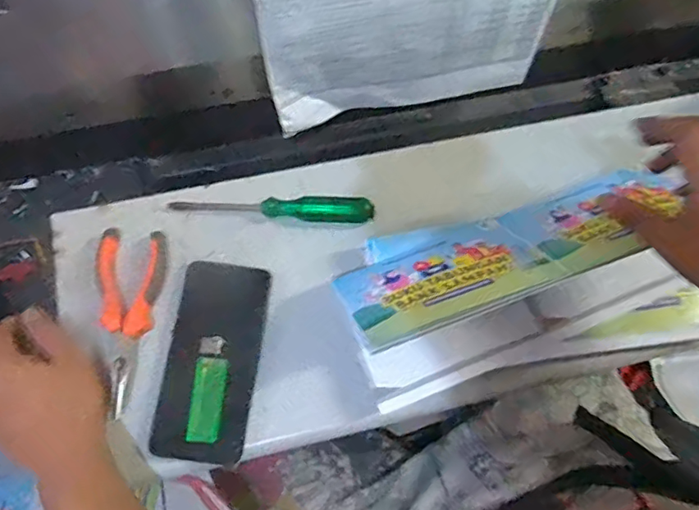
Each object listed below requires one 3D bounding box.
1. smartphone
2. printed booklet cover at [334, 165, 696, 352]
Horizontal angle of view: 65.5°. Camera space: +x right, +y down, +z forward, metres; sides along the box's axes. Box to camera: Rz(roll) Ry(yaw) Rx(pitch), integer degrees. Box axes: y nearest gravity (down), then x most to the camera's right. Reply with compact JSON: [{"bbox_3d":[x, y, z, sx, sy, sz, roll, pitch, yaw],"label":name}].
[{"bbox_3d":[-0.115,0.086,0.457,0.075,0.014,0.162,9,71,-5],"label":"smartphone"},{"bbox_3d":[0.134,-0.008,0.435,0.288,0.011,0.113,-20,30,-10],"label":"printed booklet cover"}]

